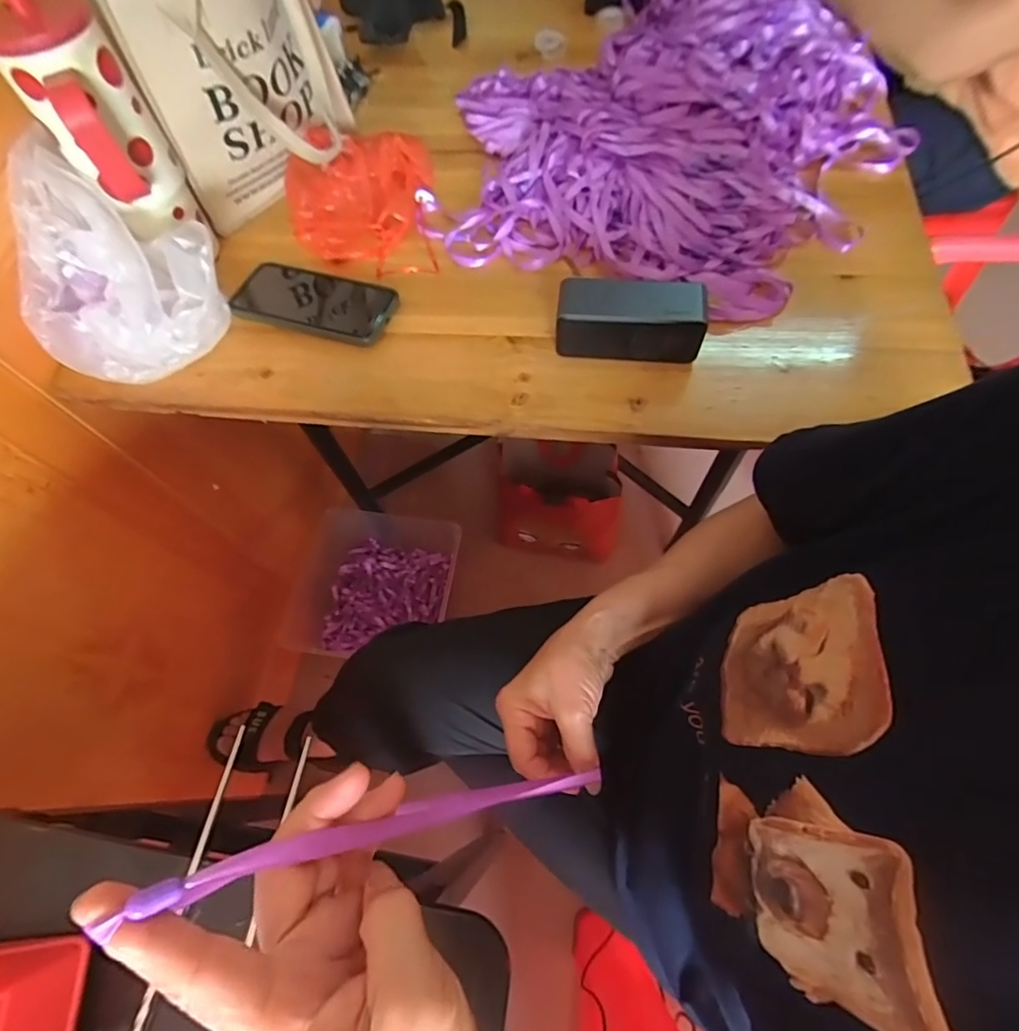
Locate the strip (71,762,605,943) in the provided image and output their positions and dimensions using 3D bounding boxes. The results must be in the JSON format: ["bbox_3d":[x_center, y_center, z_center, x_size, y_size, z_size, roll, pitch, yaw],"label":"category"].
[{"bbox_3d":[-0.042,0.154,0.273,0.017,0.246,0.012,-32,58,30],"label":"strip"}]

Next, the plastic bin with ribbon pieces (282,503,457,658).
[{"bbox_3d":[-0.282,0.152,1.120,0.303,0.124,0.302,9,66,8],"label":"plastic bin with ribbon pieces"}]

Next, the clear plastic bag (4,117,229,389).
[{"bbox_3d":[-0.370,-0.220,0.496,0.225,0.115,0.151,21,68,13],"label":"clear plastic bag"}]

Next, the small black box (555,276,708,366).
[{"bbox_3d":[0.108,-0.175,0.487,0.126,0.060,0.047,6,65,6],"label":"small black box"}]

